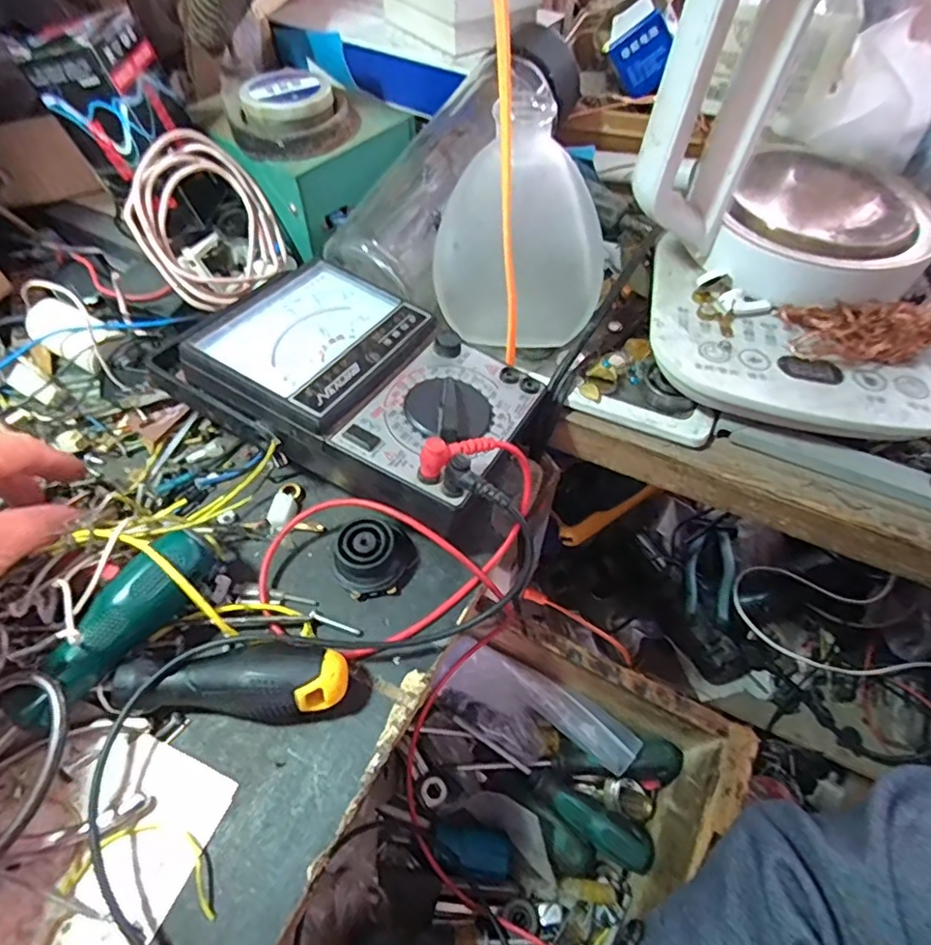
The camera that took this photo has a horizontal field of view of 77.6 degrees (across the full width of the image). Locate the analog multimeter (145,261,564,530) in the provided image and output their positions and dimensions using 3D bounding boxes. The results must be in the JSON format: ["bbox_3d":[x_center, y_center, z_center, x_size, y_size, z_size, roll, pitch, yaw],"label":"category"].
[{"bbox_3d":[-0.050,-0.047,0.318,0.172,0.054,0.129,31,53,9],"label":"analog multimeter"}]

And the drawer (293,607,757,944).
[{"bbox_3d":[-0.022,0.273,0.315,0.205,0.106,0.395,32,60,19],"label":"drawer"}]

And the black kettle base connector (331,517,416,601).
[{"bbox_3d":[-0.046,0.043,0.290,0.038,0.020,0.034,-5,56,-5],"label":"black kettle base connector"}]

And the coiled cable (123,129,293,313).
[{"bbox_3d":[-0.162,-0.157,0.363,0.084,0.094,0.018,-44,26,-27],"label":"coiled cable"}]

